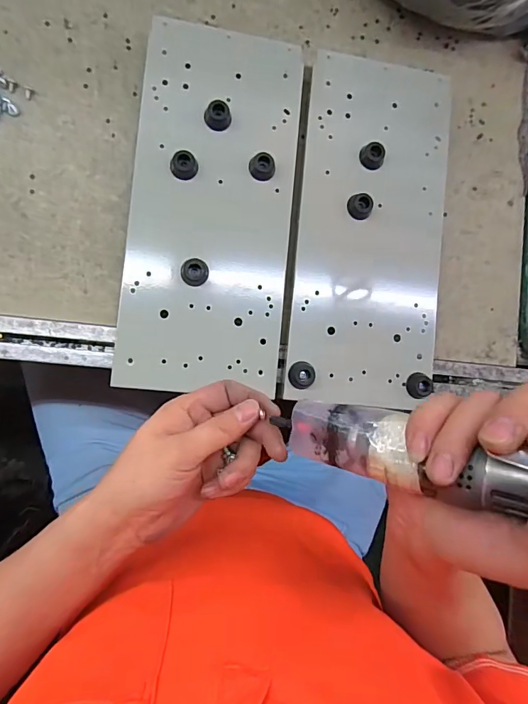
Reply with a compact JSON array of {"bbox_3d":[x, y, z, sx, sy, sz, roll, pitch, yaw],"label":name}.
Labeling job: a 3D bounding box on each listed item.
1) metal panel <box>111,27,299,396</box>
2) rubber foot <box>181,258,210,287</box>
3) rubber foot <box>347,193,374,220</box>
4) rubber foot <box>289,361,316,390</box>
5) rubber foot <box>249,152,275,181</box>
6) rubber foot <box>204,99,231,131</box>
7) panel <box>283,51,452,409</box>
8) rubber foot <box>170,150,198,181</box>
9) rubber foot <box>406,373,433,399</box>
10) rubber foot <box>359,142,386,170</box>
[{"bbox_3d":[-0.047,-0.134,0.401,0.145,0.018,0.336,5,84,-7],"label":"metal panel"},{"bbox_3d":[-0.063,-0.072,0.390,0.025,0.014,0.023,0,88,-9],"label":"rubber foot"},{"bbox_3d":[0.093,-0.141,0.415,0.025,0.013,0.022,43,82,-6],"label":"rubber foot"},{"bbox_3d":[0.035,0.022,0.404,0.024,0.008,0.026,0,88,-9],"label":"rubber foot"},{"bbox_3d":[-0.002,-0.174,0.403,0.023,0.013,0.021,0,88,-9],"label":"rubber foot"},{"bbox_3d":[-0.043,-0.219,0.398,0.024,0.016,0.019,3,88,-9],"label":"rubber foot"},{"bbox_3d":[0.106,-0.119,0.429,0.147,0.027,0.338,6,87,-9],"label":"panel"},{"bbox_3d":[-0.073,-0.170,0.391,0.024,0.014,0.021,6,87,-9],"label":"rubber foot"},{"bbox_3d":[0.152,0.033,0.417,0.022,0.012,0.024,0,88,-9],"label":"rubber foot"},{"bbox_3d":[0.106,-0.192,0.420,0.025,0.014,0.021,38,83,-6],"label":"rubber foot"}]

